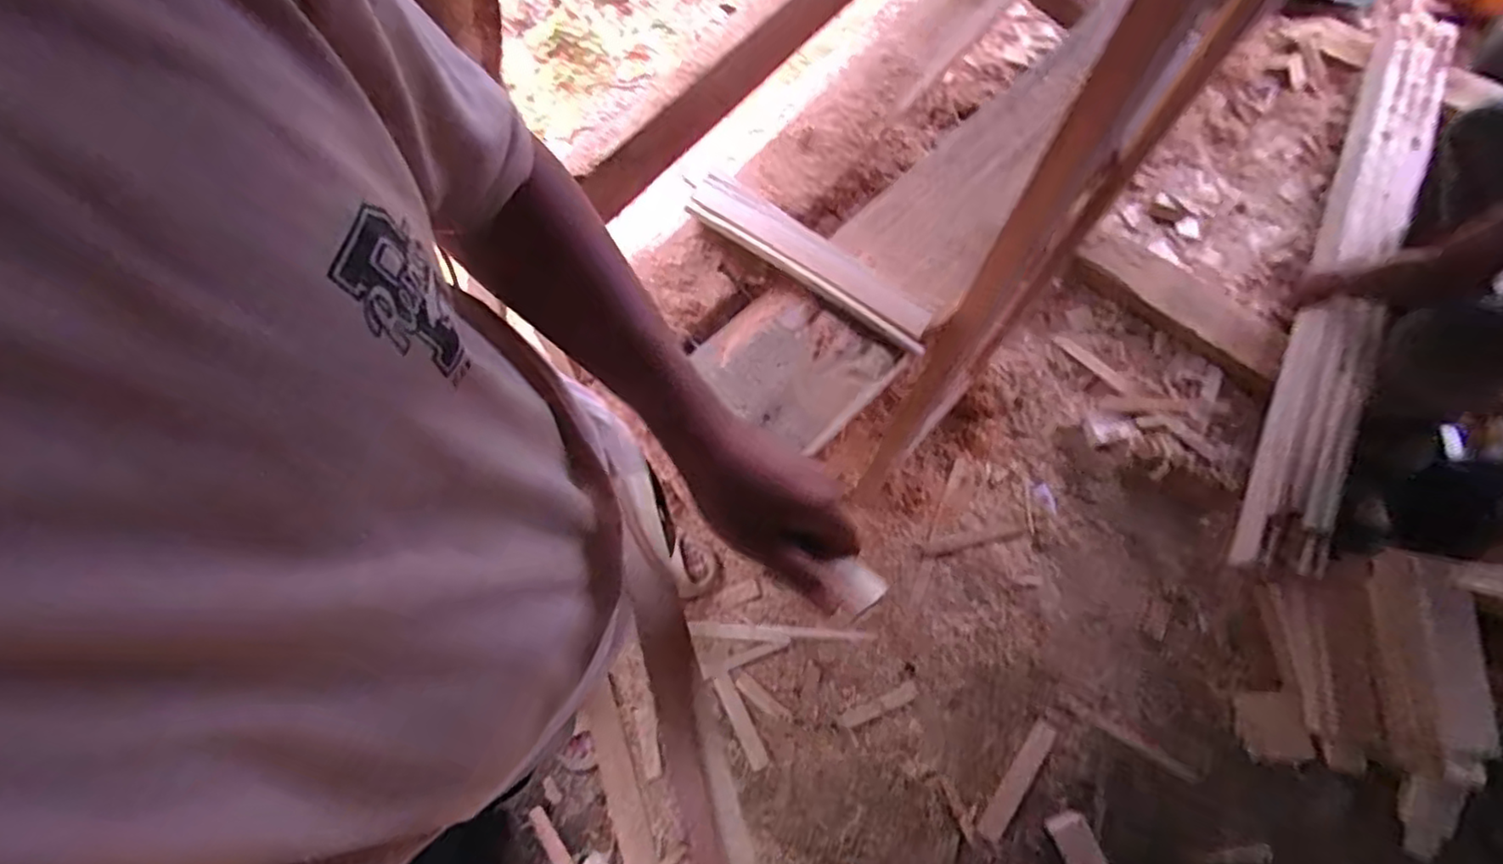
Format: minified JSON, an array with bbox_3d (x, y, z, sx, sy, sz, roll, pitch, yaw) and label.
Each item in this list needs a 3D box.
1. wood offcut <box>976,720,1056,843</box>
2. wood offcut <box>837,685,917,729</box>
[{"bbox_3d":[0.478,0.625,1.218,0.043,0.018,0.224,37,77,9],"label":"wood offcut"},{"bbox_3d":[0.233,0.502,1.243,0.151,0.008,0.026,-23,76,-7],"label":"wood offcut"}]

